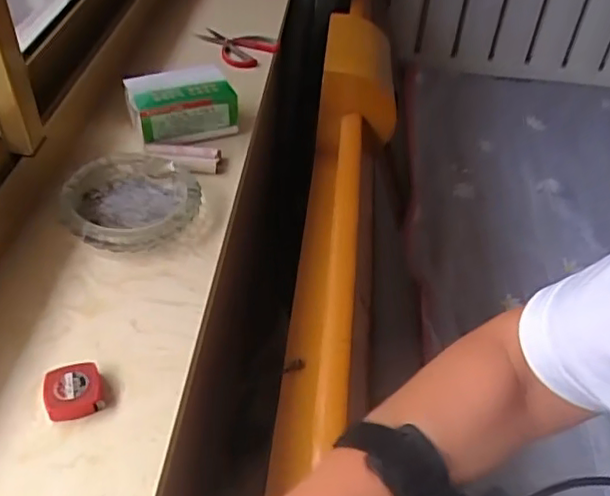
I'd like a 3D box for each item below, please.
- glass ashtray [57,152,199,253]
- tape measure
[{"bbox_3d":[-0.196,-0.053,0.697,0.151,0.033,0.155,-11,46,-16],"label":"glass ashtray"},{"bbox_3d":[-0.197,0.119,0.523,0.045,0.016,0.047,-12,46,-17],"label":"tape measure"}]

